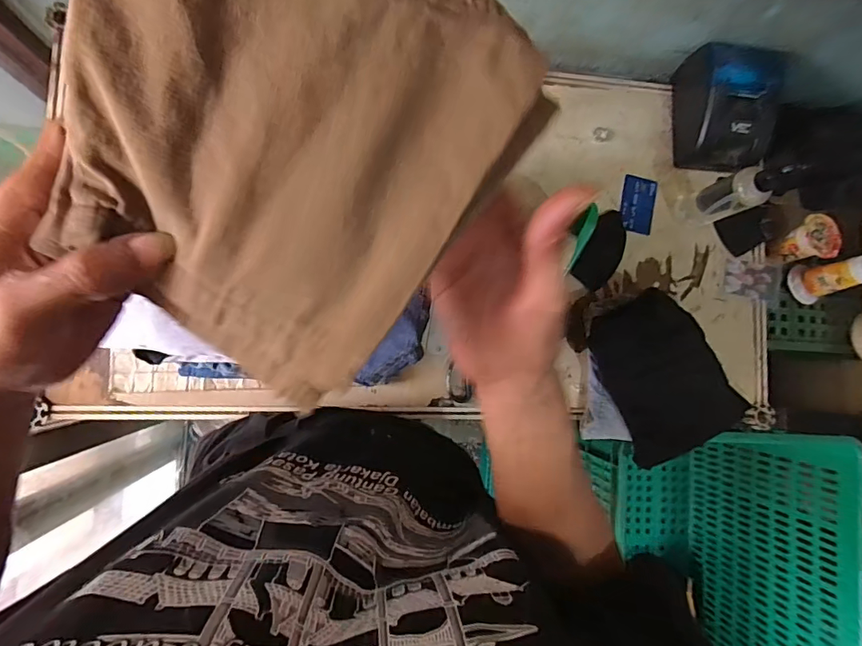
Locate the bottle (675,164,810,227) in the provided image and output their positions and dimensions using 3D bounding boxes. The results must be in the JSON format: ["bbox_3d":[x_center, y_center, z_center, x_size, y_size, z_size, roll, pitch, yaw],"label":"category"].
[{"bbox_3d":[0.400,-0.170,0.615,0.045,0.181,0.052,-20,90,-10],"label":"bottle"}]

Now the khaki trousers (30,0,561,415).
[{"bbox_3d":[-0.059,-0.073,0.189,0.155,0.021,0.183,35,98,-15],"label":"khaki trousers"}]

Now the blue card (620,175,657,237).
[{"bbox_3d":[0.310,-0.177,0.700,0.053,0.004,0.085,13,85,-8],"label":"blue card"}]

